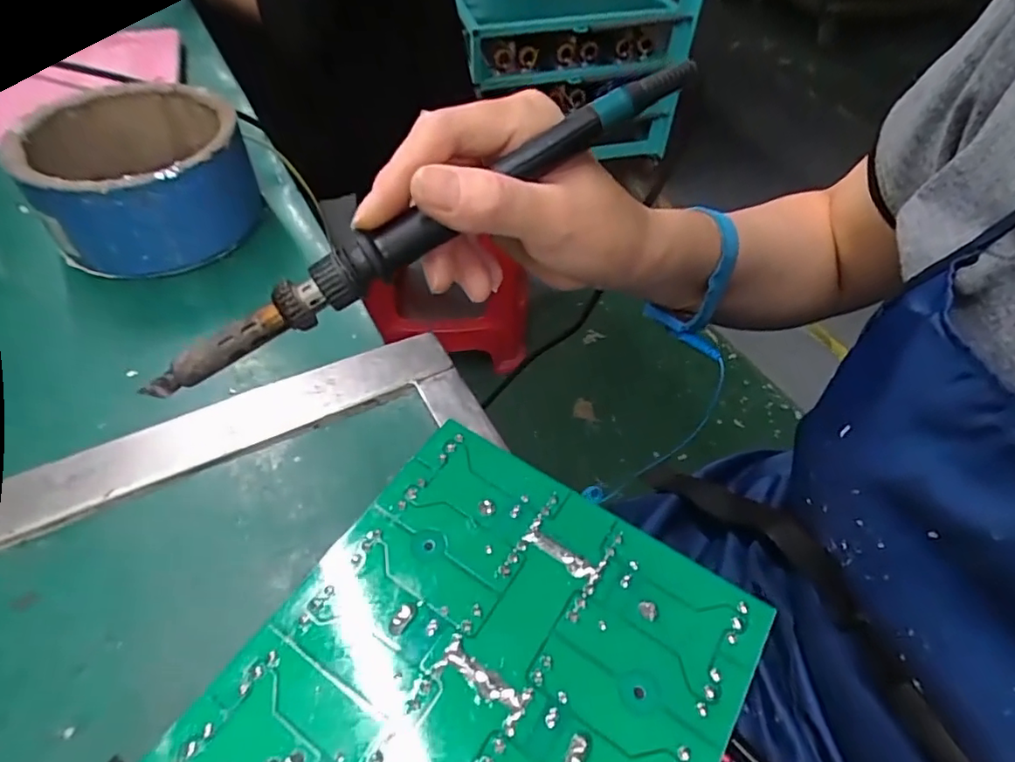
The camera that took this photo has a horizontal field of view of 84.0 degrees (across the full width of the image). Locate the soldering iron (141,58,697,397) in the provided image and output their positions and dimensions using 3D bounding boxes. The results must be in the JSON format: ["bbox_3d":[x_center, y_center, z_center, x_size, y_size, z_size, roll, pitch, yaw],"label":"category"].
[{"bbox_3d":[-0.030,-0.058,0.207,0.232,0.015,0.014,-32,57,-3],"label":"soldering iron"}]

